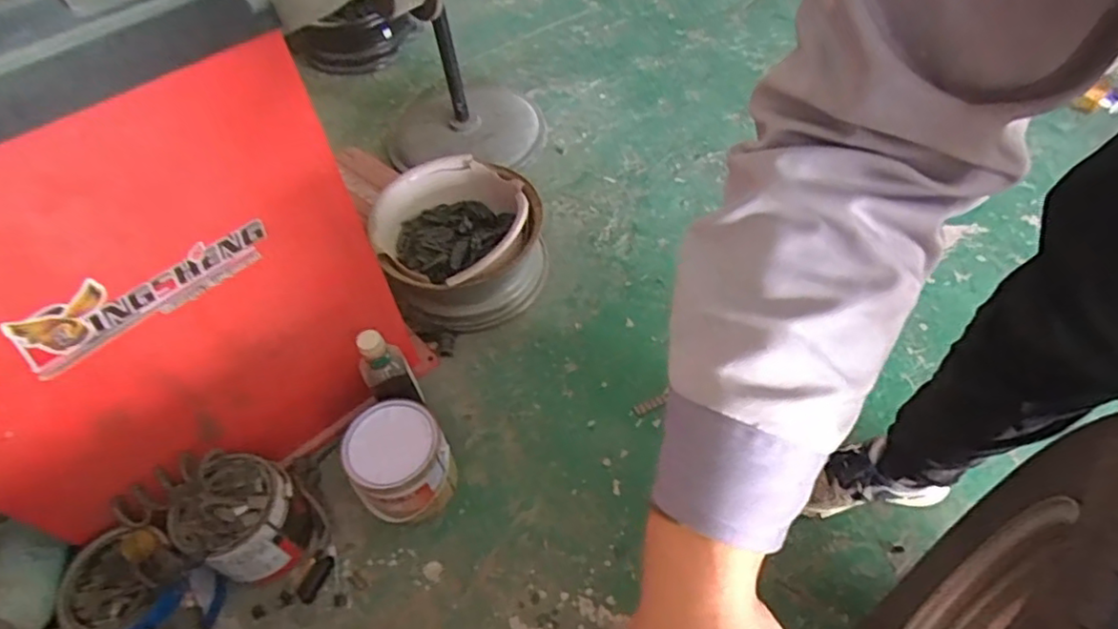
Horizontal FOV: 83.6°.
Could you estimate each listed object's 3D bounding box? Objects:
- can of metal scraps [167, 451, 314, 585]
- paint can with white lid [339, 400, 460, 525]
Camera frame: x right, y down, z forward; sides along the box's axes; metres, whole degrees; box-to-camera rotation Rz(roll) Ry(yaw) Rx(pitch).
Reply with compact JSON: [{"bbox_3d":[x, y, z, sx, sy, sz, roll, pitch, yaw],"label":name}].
[{"bbox_3d":[-0.493,0.316,0.986,0.157,0.183,0.161,-2,53,2],"label":"can of metal scraps"},{"bbox_3d":[-0.253,0.245,1.035,0.154,0.166,0.159,-18,54,-9],"label":"paint can with white lid"}]

